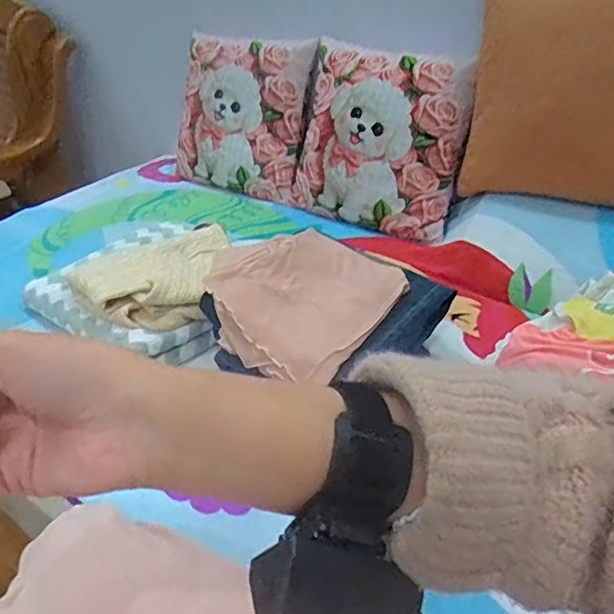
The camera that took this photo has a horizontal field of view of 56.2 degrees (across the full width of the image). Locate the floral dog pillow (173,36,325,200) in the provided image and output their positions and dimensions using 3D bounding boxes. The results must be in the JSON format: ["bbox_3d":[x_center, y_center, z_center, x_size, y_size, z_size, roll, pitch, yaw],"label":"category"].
[{"bbox_3d":[-0.161,-0.460,1.384,0.352,0.348,0.090,16,20,23],"label":"floral dog pillow"}]

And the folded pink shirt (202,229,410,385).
[{"bbox_3d":[-0.006,-0.022,0.800,0.230,0.100,0.242,22,40,33],"label":"folded pink shirt"}]

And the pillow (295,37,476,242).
[{"bbox_3d":[0.119,-0.325,1.162,0.119,0.330,0.372,-29,41,-35],"label":"pillow"}]

